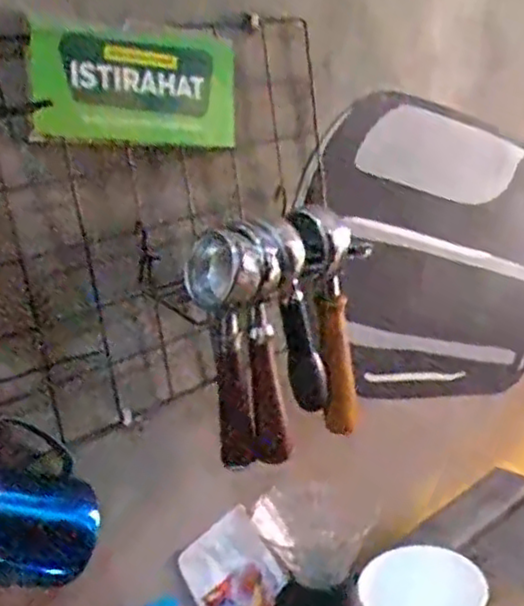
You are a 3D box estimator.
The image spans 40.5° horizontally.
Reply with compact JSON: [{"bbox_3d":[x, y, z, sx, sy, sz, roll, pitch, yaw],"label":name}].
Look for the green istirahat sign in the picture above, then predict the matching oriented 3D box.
[{"bbox_3d":[-0.100,-0.180,0.603,0.198,0.093,0.010,-13,26,-42],"label":"green istirahat sign"}]

